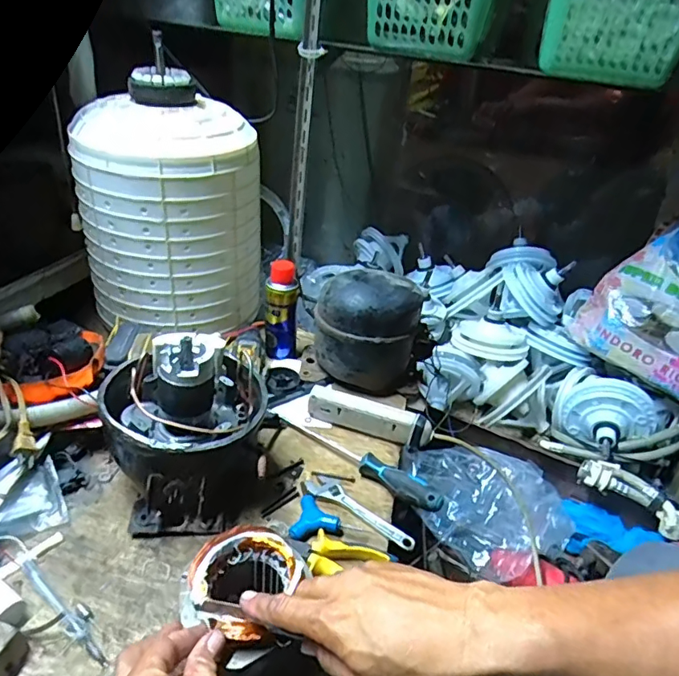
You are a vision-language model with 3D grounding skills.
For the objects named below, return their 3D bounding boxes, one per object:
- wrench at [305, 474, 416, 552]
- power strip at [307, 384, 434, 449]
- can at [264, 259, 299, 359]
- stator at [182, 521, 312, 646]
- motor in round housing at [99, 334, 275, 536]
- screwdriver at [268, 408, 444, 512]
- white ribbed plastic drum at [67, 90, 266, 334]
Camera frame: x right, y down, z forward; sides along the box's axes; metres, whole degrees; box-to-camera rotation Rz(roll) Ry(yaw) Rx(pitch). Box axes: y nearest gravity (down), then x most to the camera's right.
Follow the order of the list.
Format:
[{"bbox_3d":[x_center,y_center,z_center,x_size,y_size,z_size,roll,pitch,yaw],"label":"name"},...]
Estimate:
[{"bbox_3d":[0.024,0.206,0.608,0.145,0.006,0.029,25,35,26],"label":"wrench"},{"bbox_3d":[0.042,0.108,0.712,0.173,0.050,0.028,16,32,14],"label":"power strip"},{"bbox_3d":[-0.092,-0.041,0.812,0.050,0.163,0.043,5,31,-5],"label":"can"},{"bbox_3d":[-0.082,0.210,0.434,0.092,0.051,0.092,14,32,11],"label":"stator"},{"bbox_3d":[-0.167,0.096,0.582,0.178,0.178,0.168,-11,36,-28],"label":"motor in round housing"},{"bbox_3d":[0.017,0.145,0.668,0.265,0.032,0.031,28,37,30],"label":"screwdriver"},{"bbox_3d":[-0.257,-0.187,0.807,0.225,0.312,0.208,19,33,18],"label":"white ribbed plastic drum"}]

